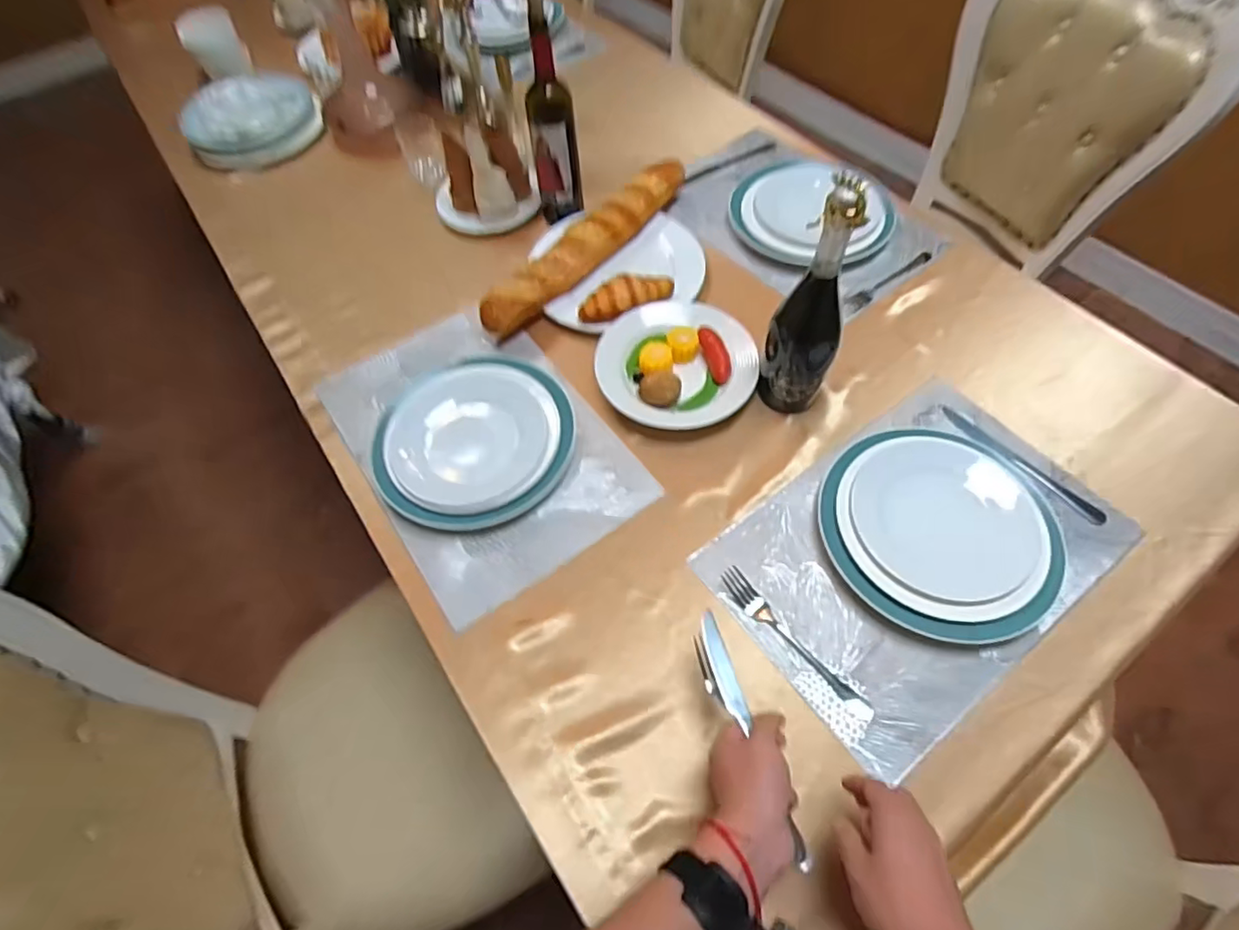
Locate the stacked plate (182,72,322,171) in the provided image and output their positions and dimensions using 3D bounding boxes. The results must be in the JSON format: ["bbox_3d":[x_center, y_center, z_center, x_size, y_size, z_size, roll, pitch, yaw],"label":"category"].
[{"bbox_3d":[-0.736,-0.697,1.198,0.262,0.044,0.273,-1,60,2],"label":"stacked plate"}]

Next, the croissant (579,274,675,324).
[{"bbox_3d":[0.009,-0.255,0.893,0.148,0.051,0.070,-31,63,-14],"label":"croissant"}]

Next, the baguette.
[{"bbox_3d":[-0.048,-0.355,0.958,0.077,0.060,0.449,36,68,21],"label":"baguette"}]

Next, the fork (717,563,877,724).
[{"bbox_3d":[0.188,0.193,0.647,0.028,0.017,0.205,-37,65,-17],"label":"fork"}]

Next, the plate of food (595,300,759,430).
[{"bbox_3d":[0.079,-0.146,0.834,0.217,0.044,0.201,-1,60,3],"label":"plate of food"}]

